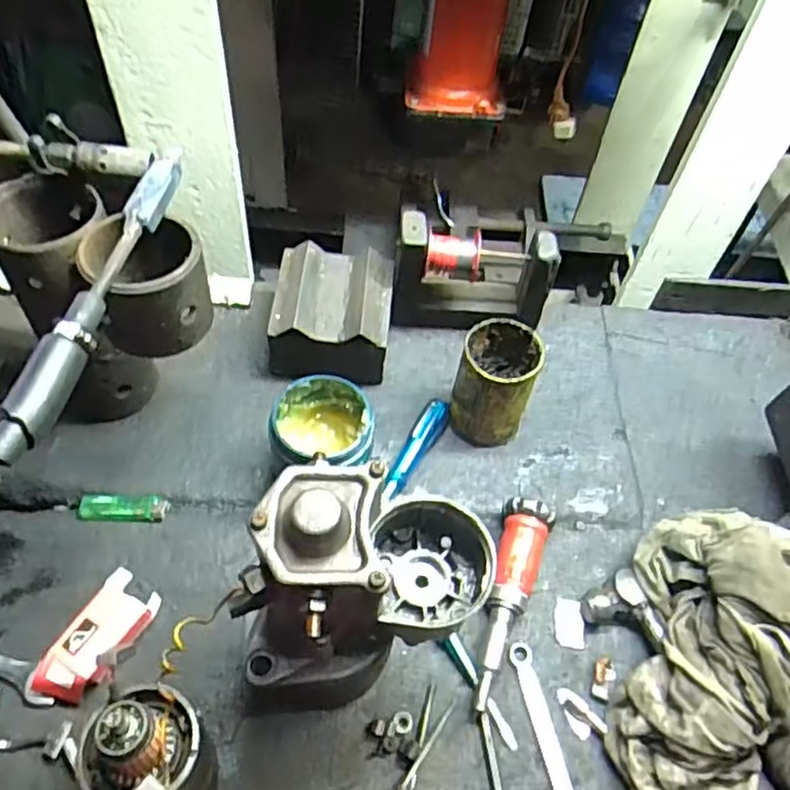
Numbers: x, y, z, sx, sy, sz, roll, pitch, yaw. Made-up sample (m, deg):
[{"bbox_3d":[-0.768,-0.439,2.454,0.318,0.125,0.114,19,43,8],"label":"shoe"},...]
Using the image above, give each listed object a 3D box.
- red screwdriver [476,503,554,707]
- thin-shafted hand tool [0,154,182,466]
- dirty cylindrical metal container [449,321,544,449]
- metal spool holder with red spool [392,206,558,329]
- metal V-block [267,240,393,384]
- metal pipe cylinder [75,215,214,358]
[{"bbox_3d":[0.104,0.174,0.572,0.043,0.033,0.176,13,54,5],"label":"red screwdriver"},{"bbox_3d":[-0.204,-0.072,0.457,0.026,0.031,0.261,11,54,3],"label":"thin-shafted hand tool"},{"bbox_3d":[0.098,-0.009,0.660,0.074,0.109,0.085,18,55,8],"label":"dirty cylindrical metal container"},{"bbox_3d":[0.078,-0.126,0.710,0.168,0.136,0.059,5,54,-1],"label":"metal spool holder with red spool"},{"bbox_3d":[-0.066,-0.087,0.705,0.120,0.088,0.110,6,54,0],"label":"metal V-block"},{"bbox_3d":[-0.194,-0.088,0.520,0.080,0.073,0.087,2,54,-3],"label":"metal pipe cylinder"}]

